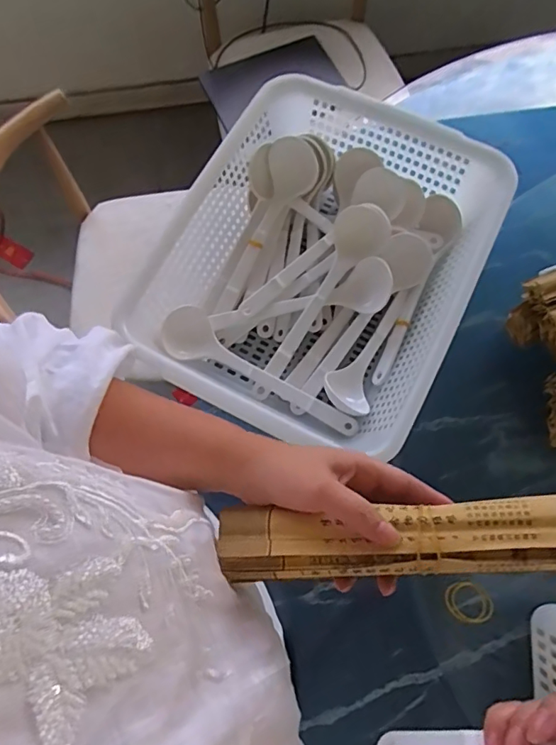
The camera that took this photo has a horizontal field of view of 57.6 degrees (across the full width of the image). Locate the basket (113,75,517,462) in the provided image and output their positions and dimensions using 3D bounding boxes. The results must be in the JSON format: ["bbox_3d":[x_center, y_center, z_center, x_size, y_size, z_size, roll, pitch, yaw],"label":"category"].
[{"bbox_3d":[0.064,-0.151,0.643,0.337,0.119,0.383,23,74,8],"label":"basket"}]

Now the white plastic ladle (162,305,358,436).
[{"bbox_3d":[-0.028,-0.011,0.619,0.233,0.069,0.059,23,74,8],"label":"white plastic ladle"}]

